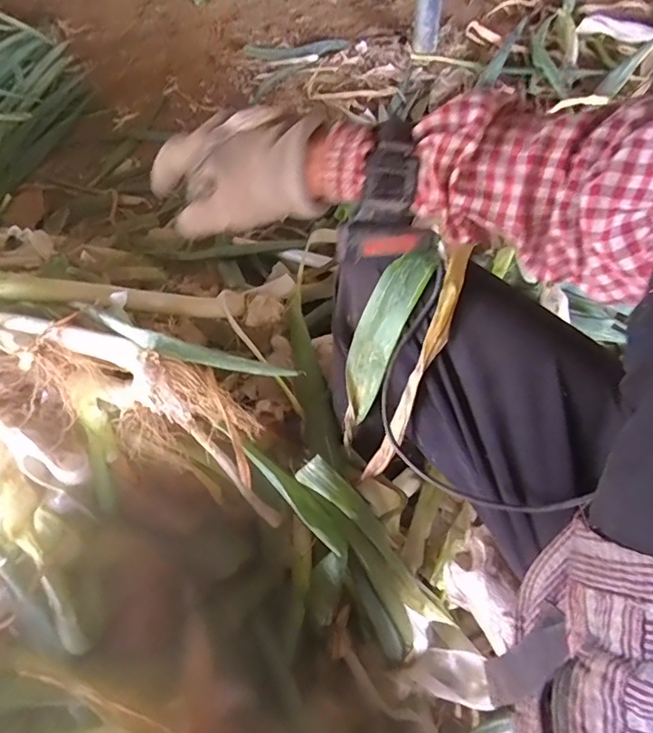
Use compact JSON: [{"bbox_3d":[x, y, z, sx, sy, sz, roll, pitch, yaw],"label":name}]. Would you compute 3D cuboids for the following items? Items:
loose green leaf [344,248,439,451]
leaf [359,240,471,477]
[{"bbox_3d":[0.046,-0.016,0.486,0.042,0.220,0.024,34,39,19],"label":"loose green leaf"},{"bbox_3d":[0.078,0.014,0.468,0.029,0.248,0.045,28,33,17],"label":"leaf"}]

